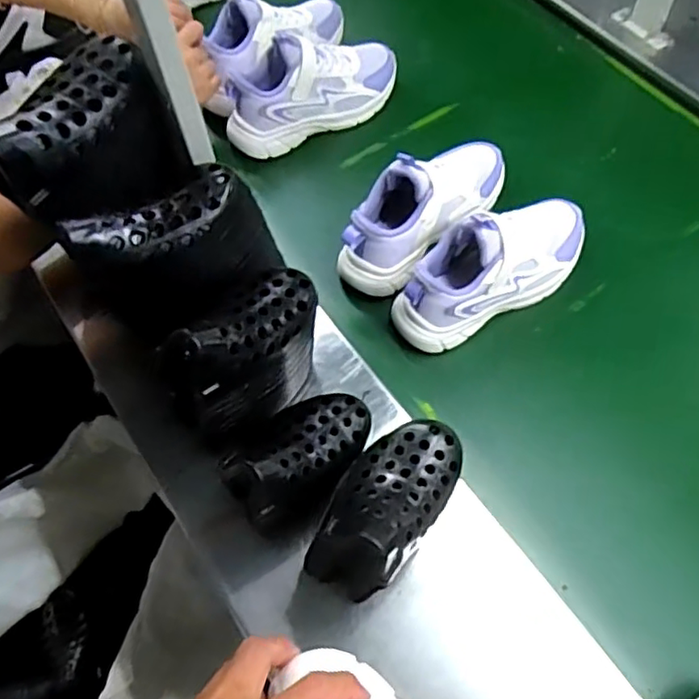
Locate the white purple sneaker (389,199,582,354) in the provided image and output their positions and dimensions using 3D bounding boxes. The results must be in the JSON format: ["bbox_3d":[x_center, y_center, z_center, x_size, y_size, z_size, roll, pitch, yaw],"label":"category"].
[{"bbox_3d":[0.160,-0.091,0.658,0.242,0.108,0.091,-30,69,-12],"label":"white purple sneaker"}]

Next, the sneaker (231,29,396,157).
[{"bbox_3d":[-0.047,-0.340,0.803,0.244,0.121,0.092,-23,67,-9],"label":"sneaker"}]

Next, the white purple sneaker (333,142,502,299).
[{"bbox_3d":[0.095,-0.165,0.696,0.245,0.103,0.095,-40,71,-15],"label":"white purple sneaker"}]

